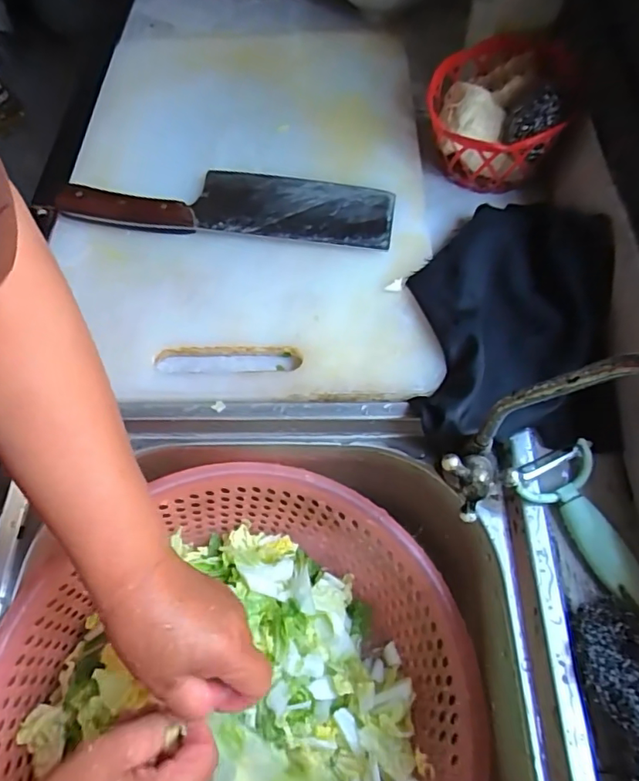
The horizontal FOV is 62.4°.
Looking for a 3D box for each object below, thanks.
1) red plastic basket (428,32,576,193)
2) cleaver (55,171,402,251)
[{"bbox_3d":[0.165,-0.260,0.498,0.120,0.072,0.130,8,62,7],"label":"red plastic basket"},{"bbox_3d":[-0.082,-0.180,0.490,0.295,0.026,0.084,5,63,5],"label":"cleaver"}]

